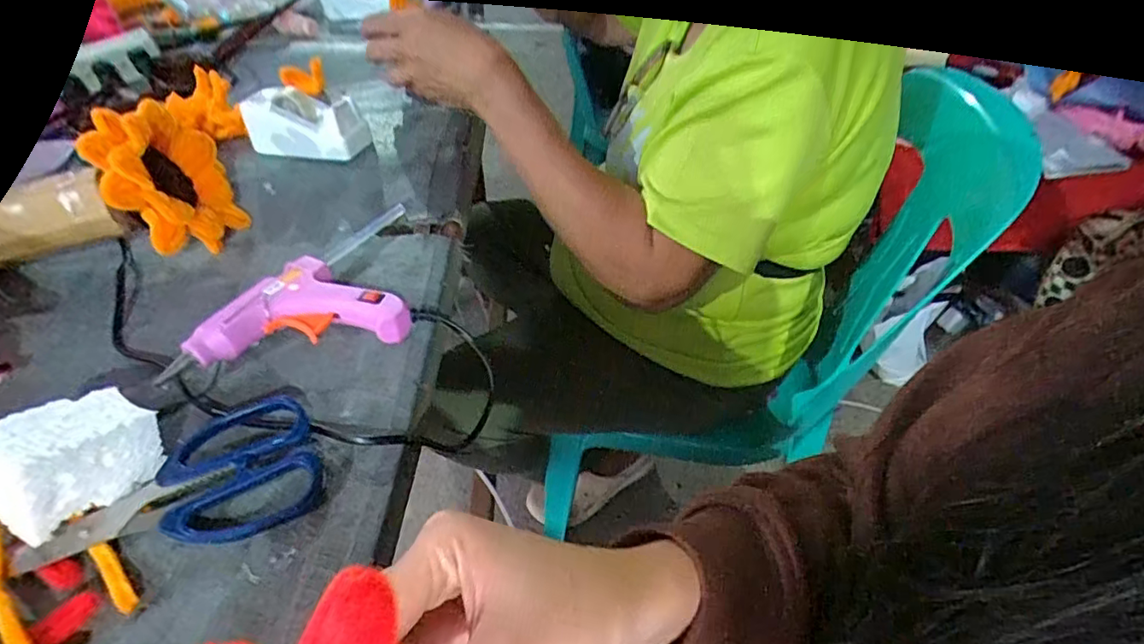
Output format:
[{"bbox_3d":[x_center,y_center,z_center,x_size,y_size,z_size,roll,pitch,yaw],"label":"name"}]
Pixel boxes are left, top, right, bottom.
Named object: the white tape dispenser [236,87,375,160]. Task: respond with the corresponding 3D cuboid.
[{"bbox_3d":[-0.239,-0.178,0.514,0.105,0.045,0.049,5,44,9],"label":"white tape dispenser"}]

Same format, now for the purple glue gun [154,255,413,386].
[{"bbox_3d":[-0.180,-0.009,0.381,0.138,0.027,0.080,-11,45,-11],"label":"purple glue gun"}]

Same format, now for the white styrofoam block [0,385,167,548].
[{"bbox_3d":[-0.242,0.066,0.280,0.035,0.057,0.066,22,48,22],"label":"white styrofoam block"}]

